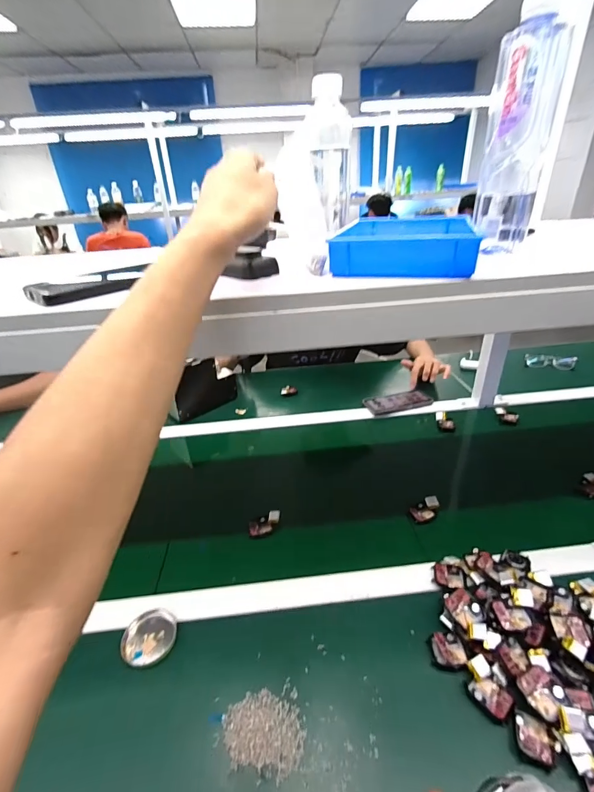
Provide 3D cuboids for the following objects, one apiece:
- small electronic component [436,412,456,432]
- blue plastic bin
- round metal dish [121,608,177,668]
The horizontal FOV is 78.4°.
[{"bbox_3d":[0.348,0.060,0.849,0.043,0.031,0.045,6,31,15],"label":"small electronic component"},{"bbox_3d":[0.128,-0.180,0.434,0.136,0.036,0.199,7,31,16],"label":"blue plastic bin"},{"bbox_3d":[-0.191,0.311,0.471,0.063,0.011,0.066,-2,30,1],"label":"round metal dish"}]

